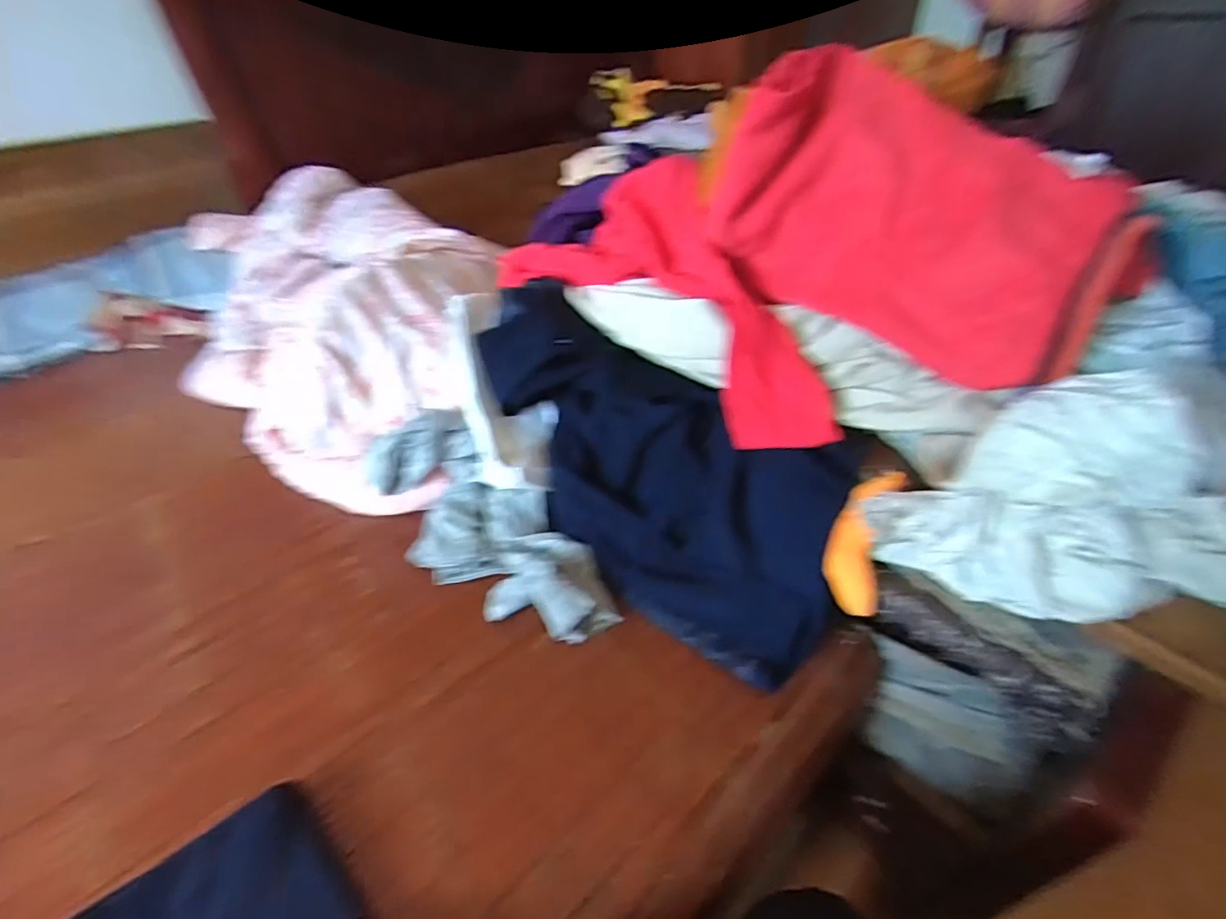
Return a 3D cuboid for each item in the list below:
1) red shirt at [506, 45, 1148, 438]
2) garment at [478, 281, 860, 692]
[{"bbox_3d":[0.157,-0.253,0.659,0.259,0.289,0.667,-32,47,-30],"label":"red shirt"},{"bbox_3d":[0.032,0.000,0.651,0.506,0.078,0.271,36,88,16],"label":"garment"}]

